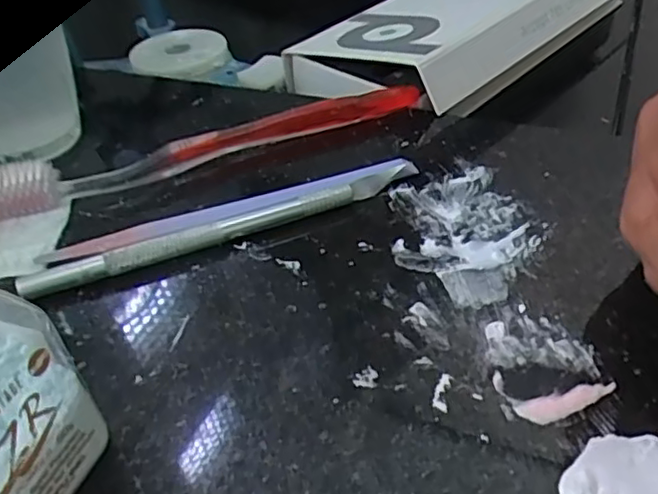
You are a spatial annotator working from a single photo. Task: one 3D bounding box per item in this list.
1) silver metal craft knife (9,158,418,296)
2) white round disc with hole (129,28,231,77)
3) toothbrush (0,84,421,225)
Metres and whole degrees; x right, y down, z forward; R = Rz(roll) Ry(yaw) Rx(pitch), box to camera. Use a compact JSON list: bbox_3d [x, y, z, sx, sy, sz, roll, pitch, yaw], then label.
[{"bbox_3d":[-0.035,-0.010,0.225,0.139,0.007,0.020,-16,41,-12],"label":"silver metal craft knife"},{"bbox_3d":[-0.085,-0.112,0.361,0.054,0.008,0.050,-3,41,2],"label":"white round disc with hole"},{"bbox_3d":[-0.050,-0.041,0.255,0.184,0.014,0.015,-15,41,-12],"label":"toothbrush"}]

